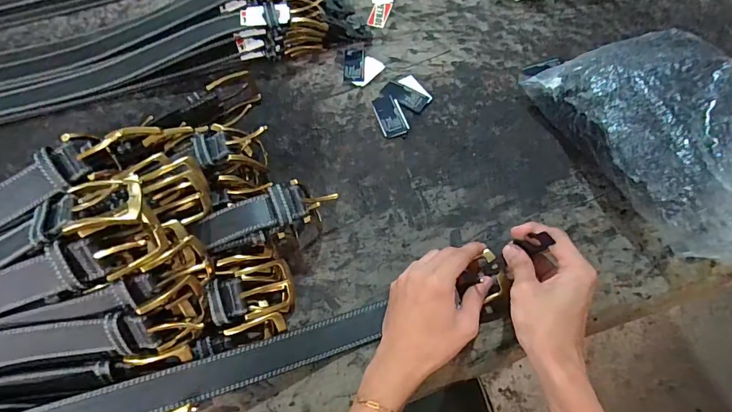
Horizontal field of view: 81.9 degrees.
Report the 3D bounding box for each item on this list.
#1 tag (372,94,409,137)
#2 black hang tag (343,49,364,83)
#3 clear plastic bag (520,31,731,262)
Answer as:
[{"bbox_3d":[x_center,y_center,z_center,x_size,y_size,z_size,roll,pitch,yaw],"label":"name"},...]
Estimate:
[{"bbox_3d":[0.030,-0.115,0.530,0.033,0.007,0.065,-15,66,-8],"label":"tag"},{"bbox_3d":[-0.016,-0.190,0.567,0.027,0.004,0.059,0,64,-1],"label":"black hang tag"},{"bbox_3d":[0.335,-0.078,0.456,0.168,0.115,0.284,-19,66,-10],"label":"clear plastic bag"}]

